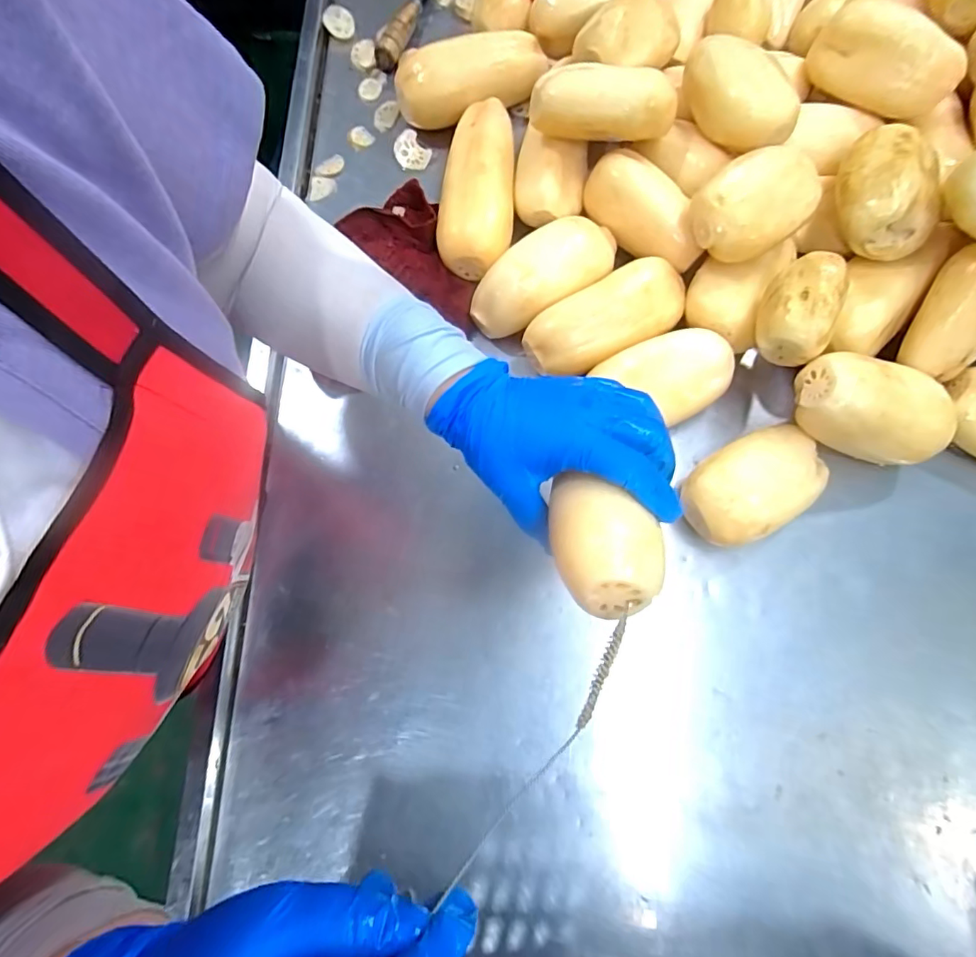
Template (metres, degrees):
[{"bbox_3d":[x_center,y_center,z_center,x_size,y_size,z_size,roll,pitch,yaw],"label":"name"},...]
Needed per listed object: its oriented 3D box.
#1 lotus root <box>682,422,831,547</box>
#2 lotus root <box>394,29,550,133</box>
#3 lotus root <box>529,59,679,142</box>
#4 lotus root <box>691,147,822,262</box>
[{"bbox_3d":[0.229,0.005,0.449,0.114,0.060,0.074,-32,78,-6],"label":"lotus root"},{"bbox_3d":[-0.017,-0.432,0.564,0.165,0.061,0.072,-19,77,-3],"label":"lotus root"},{"bbox_3d":[0.107,-0.344,0.484,0.130,0.063,0.061,17,78,7],"label":"lotus root"},{"bbox_3d":[0.233,-0.237,0.455,0.114,0.057,0.075,-34,77,-5],"label":"lotus root"}]

